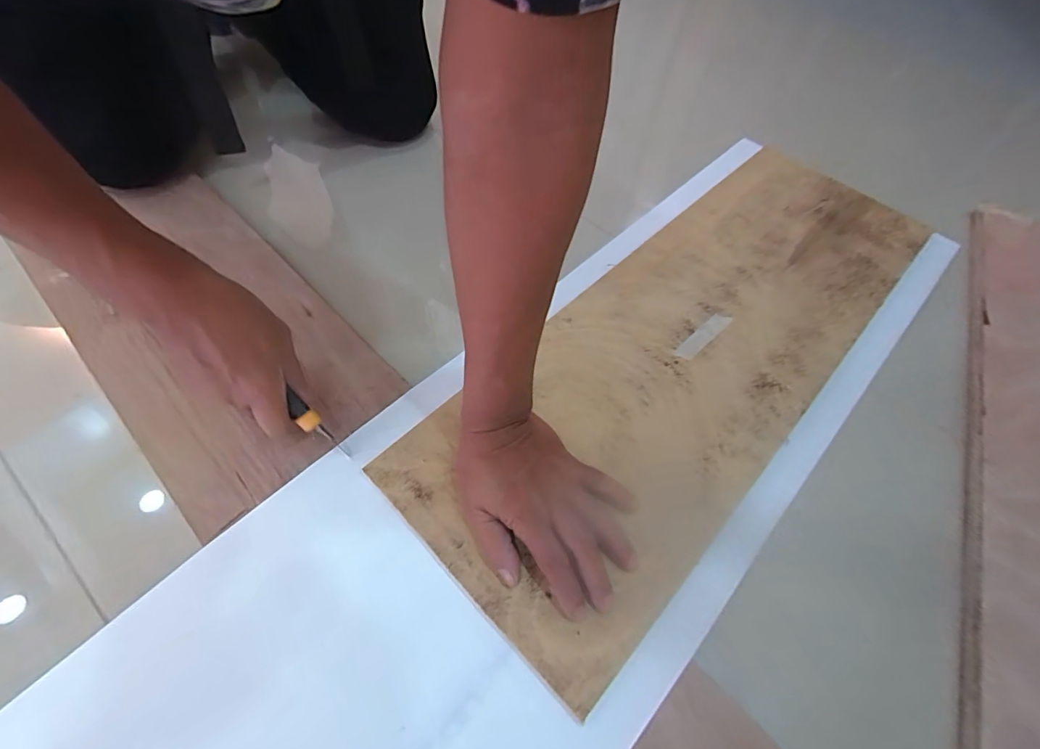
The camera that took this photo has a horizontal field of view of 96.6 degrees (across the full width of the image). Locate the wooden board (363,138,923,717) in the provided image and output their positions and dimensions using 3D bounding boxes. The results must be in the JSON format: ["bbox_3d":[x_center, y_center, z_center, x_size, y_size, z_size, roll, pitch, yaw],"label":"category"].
[{"bbox_3d":[0.187,-0.046,0.487,0.242,0.019,0.682,38,63,19],"label":"wooden board"}]

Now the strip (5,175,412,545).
[{"bbox_3d":[-0.327,-0.060,0.473,0.421,0.017,0.208,41,65,21],"label":"strip"}]

